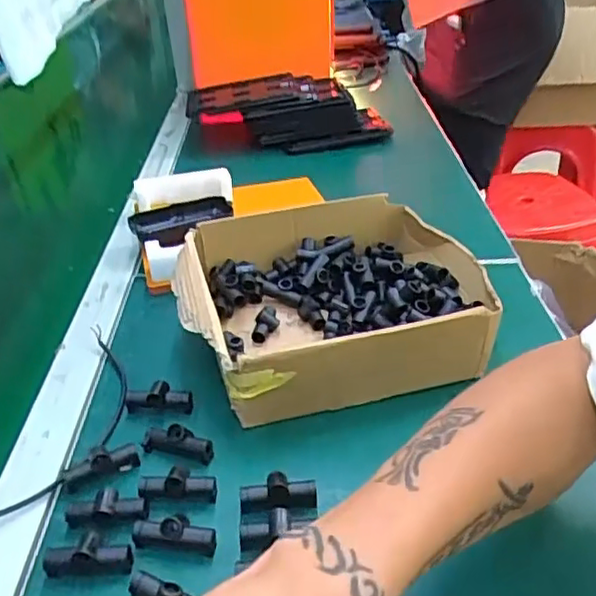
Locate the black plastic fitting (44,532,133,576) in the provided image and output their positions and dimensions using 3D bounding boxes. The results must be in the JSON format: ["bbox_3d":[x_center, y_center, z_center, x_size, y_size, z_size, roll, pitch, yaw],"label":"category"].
[{"bbox_3d":[-0.124,0.153,0.372,0.050,0.017,0.020,-1,34,3],"label":"black plastic fitting"}]

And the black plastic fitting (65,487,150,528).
[{"bbox_3d":[-0.121,0.134,0.392,0.051,0.022,0.016,-5,34,-2],"label":"black plastic fitting"}]

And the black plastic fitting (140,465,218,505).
[{"bbox_3d":[-0.079,0.123,0.412,0.051,0.018,0.015,1,35,6],"label":"black plastic fitting"}]

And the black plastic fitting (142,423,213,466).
[{"bbox_3d":[-0.086,0.103,0.444,0.049,0.016,0.016,9,36,18],"label":"black plastic fitting"}]

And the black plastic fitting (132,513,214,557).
[{"bbox_3d":[-0.076,0.145,0.382,0.051,0.018,0.015,0,35,6],"label":"black plastic fitting"}]

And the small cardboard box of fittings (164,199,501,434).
[{"bbox_3d":[0.032,-0.004,0.549,0.264,0.070,0.214,-11,35,-10],"label":"small cardboard box of fittings"}]

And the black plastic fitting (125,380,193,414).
[{"bbox_3d":[-0.106,0.078,0.482,0.051,0.019,0.019,0,35,6],"label":"black plastic fitting"}]

